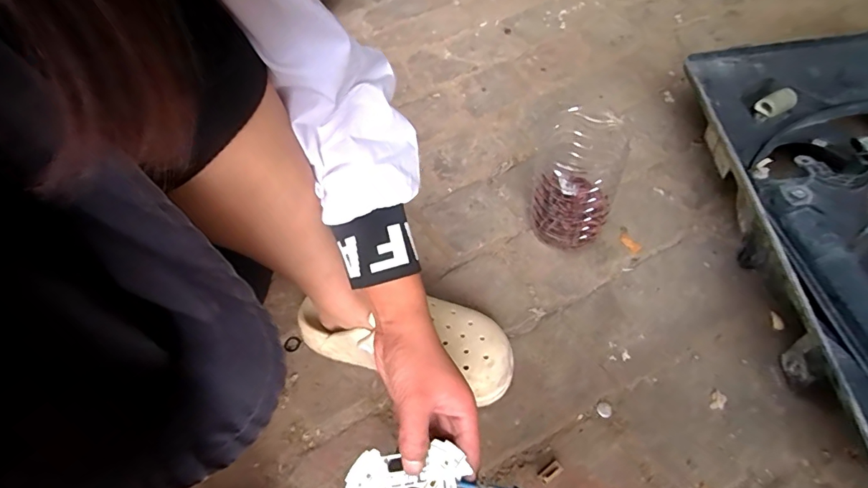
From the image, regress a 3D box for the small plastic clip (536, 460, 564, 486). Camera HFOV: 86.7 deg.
[{"bbox_3d":[0.115,0.224,0.452,0.026,0.009,0.013,-31,57,-17],"label":"small plastic clip"}]

